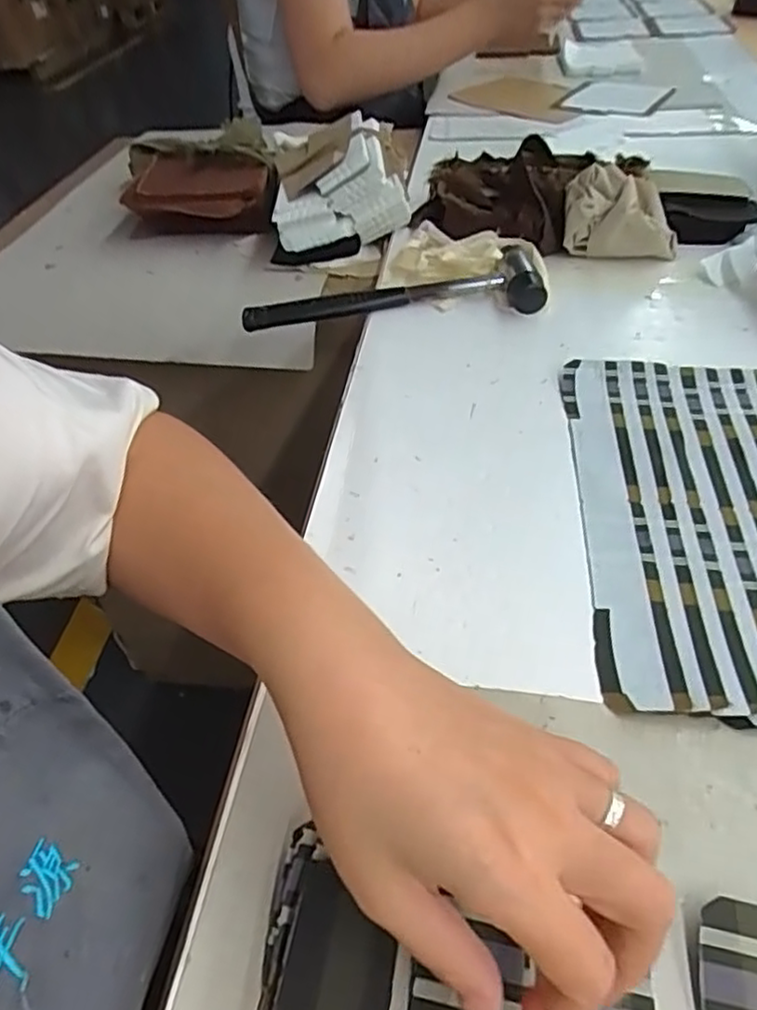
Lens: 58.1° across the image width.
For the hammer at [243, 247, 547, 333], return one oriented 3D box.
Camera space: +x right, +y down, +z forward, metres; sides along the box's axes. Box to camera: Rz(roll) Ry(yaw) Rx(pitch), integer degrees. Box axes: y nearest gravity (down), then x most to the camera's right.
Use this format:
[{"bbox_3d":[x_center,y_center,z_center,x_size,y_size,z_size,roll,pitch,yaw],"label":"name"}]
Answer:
[{"bbox_3d":[0.009,-0.172,0.553,0.238,0.030,0.058,-3,46,3],"label":"hammer"}]

